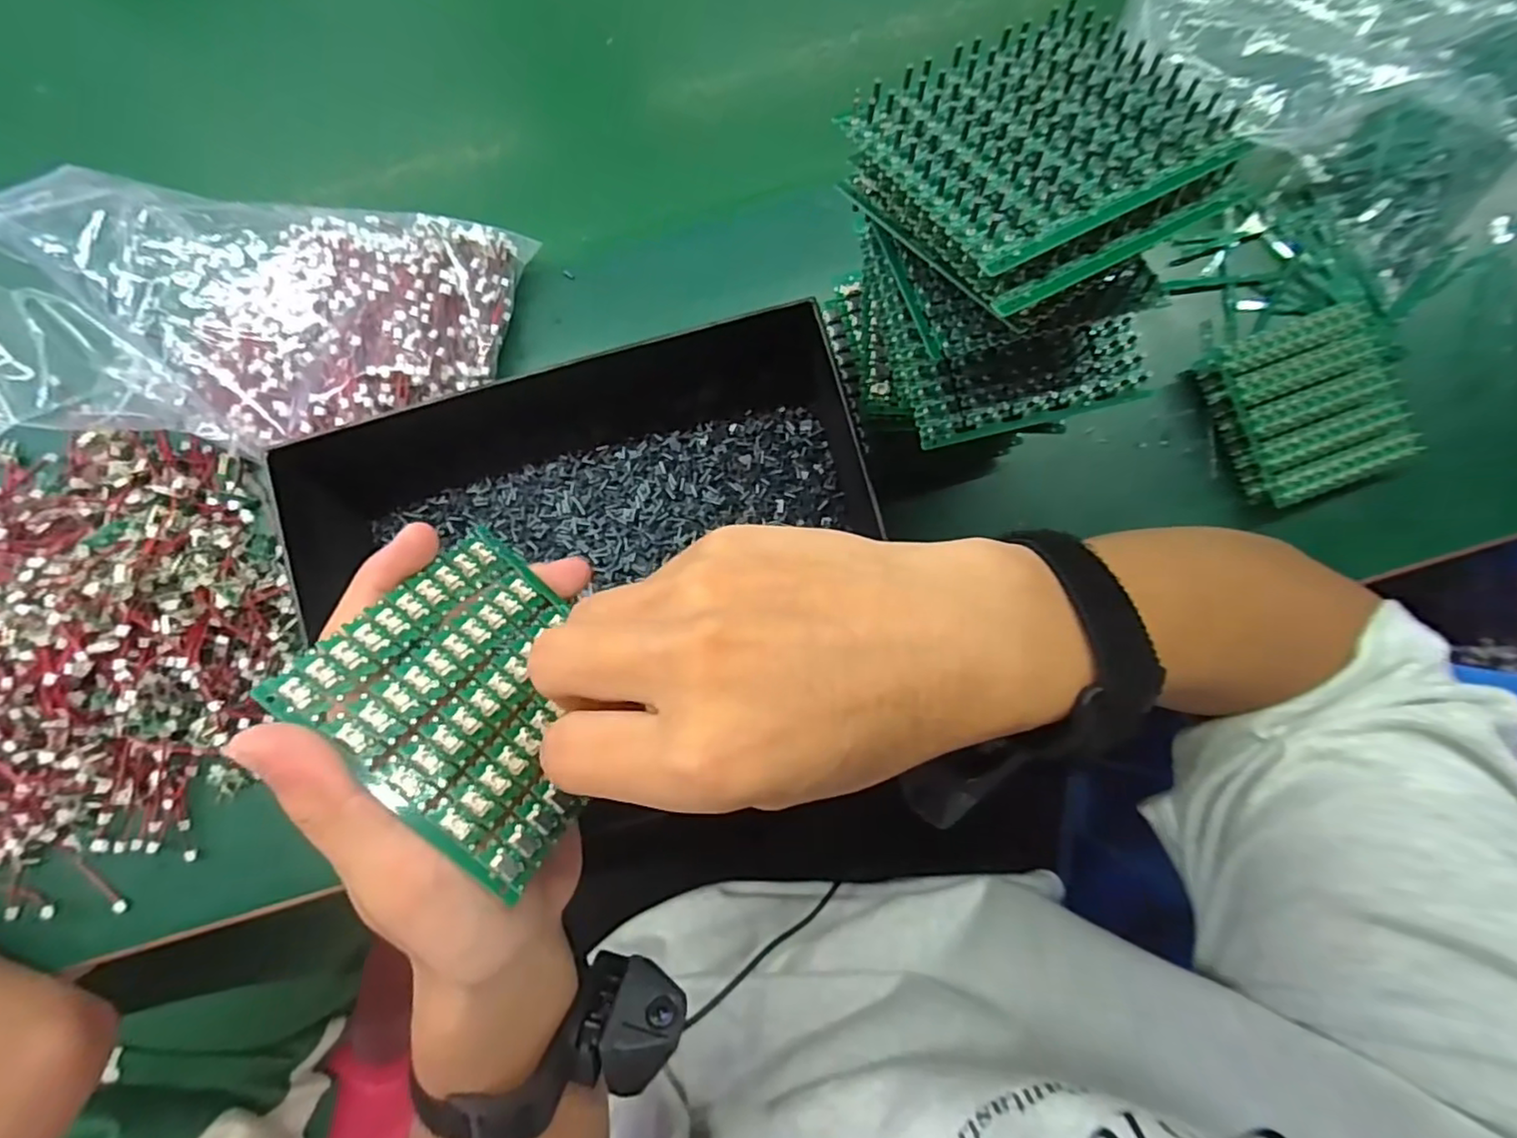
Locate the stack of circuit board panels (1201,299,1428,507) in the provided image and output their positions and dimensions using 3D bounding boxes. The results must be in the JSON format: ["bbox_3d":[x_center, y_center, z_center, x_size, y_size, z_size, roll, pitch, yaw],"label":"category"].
[{"bbox_3d":[0.287,-0.085,0.332,0.078,0.021,0.087,-19,83,-1],"label":"stack of circuit board panels"}]

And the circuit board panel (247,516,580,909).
[{"bbox_3d":[-0.081,0.039,0.198,0.085,0.005,0.078,45,44,-10],"label":"circuit board panel"}]

